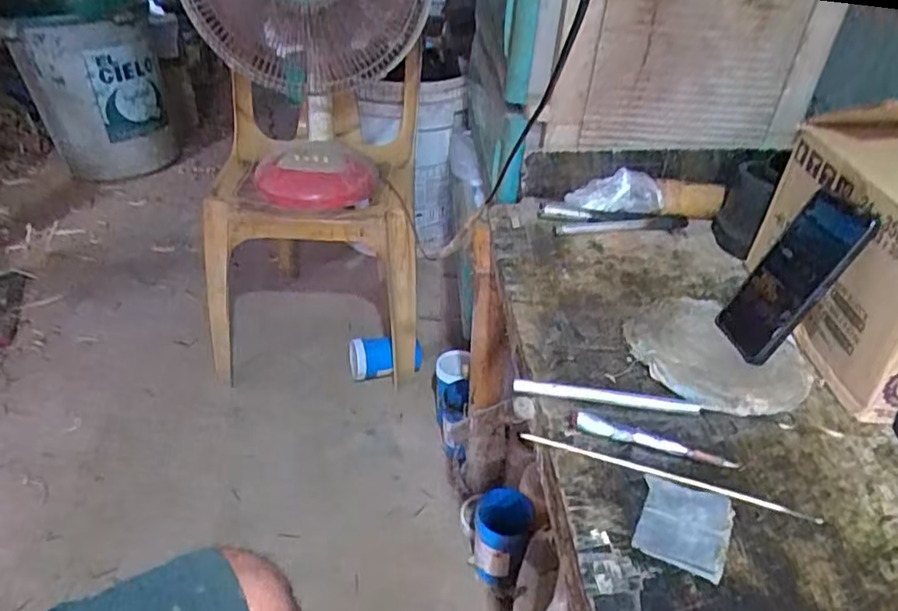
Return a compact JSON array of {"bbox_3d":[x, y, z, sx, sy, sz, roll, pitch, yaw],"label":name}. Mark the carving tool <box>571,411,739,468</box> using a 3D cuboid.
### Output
[{"bbox_3d":[0.169,0.111,0.521,0.131,0.013,0.016,10,36,10],"label":"carving tool"}]

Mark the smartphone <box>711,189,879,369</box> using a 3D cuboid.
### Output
[{"bbox_3d":[0.323,-0.027,0.596,0.013,0.164,0.079,21,27,-20],"label":"smartphone"}]

